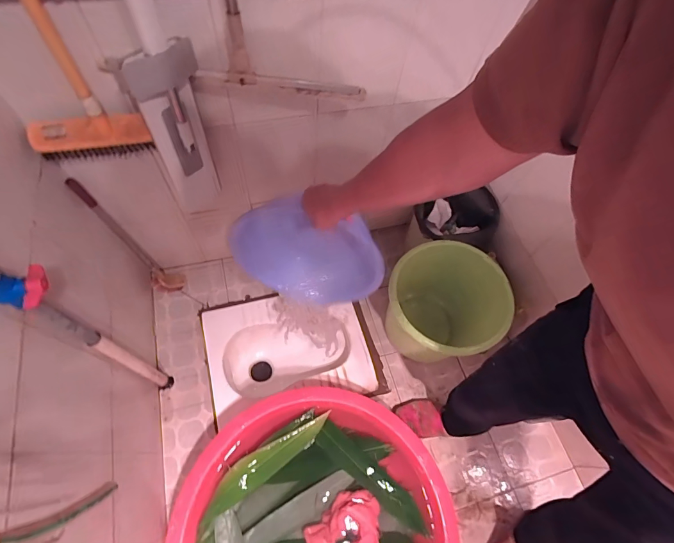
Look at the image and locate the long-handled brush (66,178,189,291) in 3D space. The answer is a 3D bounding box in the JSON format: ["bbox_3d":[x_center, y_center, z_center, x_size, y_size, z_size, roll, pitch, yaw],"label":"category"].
[{"bbox_3d":[-0.578,-0.073,1.039,0.095,0.509,0.090,32,65,10],"label":"long-handled brush"}]

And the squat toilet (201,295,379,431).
[{"bbox_3d":[-0.168,0.299,1.266,0.522,0.233,0.362,-10,65,-10],"label":"squat toilet"}]

